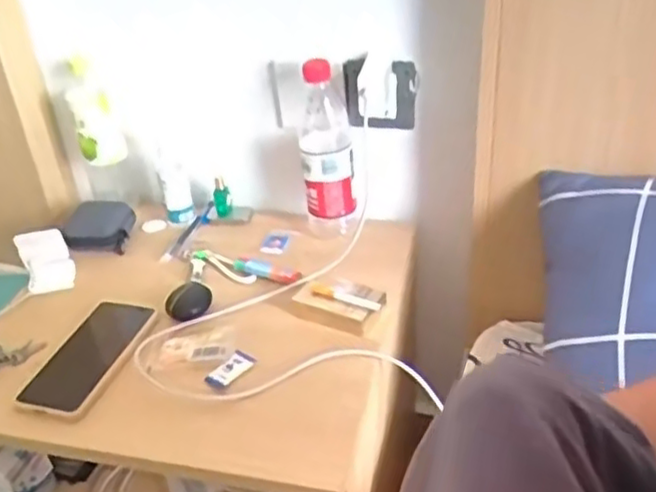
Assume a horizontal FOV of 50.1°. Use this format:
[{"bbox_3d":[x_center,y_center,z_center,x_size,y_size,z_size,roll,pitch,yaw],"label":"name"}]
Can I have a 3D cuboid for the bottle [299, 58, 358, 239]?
[{"bbox_3d":[-0.002,-0.117,0.861,0.062,0.215,0.072,-4,34,2],"label":"bottle"}]

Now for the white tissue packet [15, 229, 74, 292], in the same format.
[{"bbox_3d":[-0.338,0.014,0.841,0.052,0.072,0.025,-8,34,-4],"label":"white tissue packet"}]

